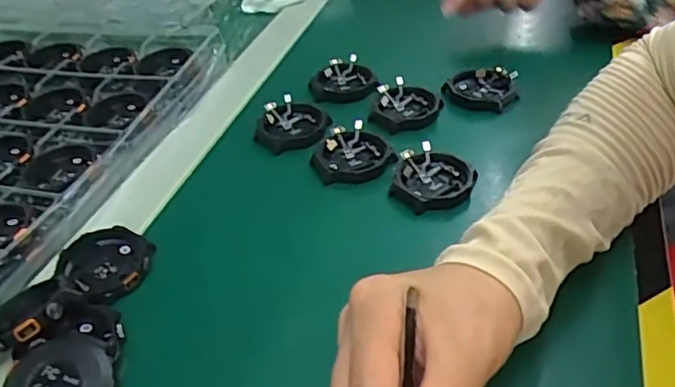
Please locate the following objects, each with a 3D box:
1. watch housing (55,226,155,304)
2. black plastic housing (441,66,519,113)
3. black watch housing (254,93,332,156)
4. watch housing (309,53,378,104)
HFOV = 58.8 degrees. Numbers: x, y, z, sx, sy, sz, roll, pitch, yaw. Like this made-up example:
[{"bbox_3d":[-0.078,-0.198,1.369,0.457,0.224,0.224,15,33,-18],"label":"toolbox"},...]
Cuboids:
[{"bbox_3d":[-0.131,0.039,0.340,0.050,0.015,0.053,-3,39,3],"label":"watch housing"},{"bbox_3d":[0.110,-0.080,0.459,0.053,0.014,0.041,-6,39,-1],"label":"black plastic housing"},{"bbox_3d":[-0.032,-0.051,0.432,0.050,0.011,0.051,3,39,10],"label":"black watch housing"},{"bbox_3d":[0.004,-0.091,0.478,0.052,0.015,0.049,-6,39,0],"label":"watch housing"}]

